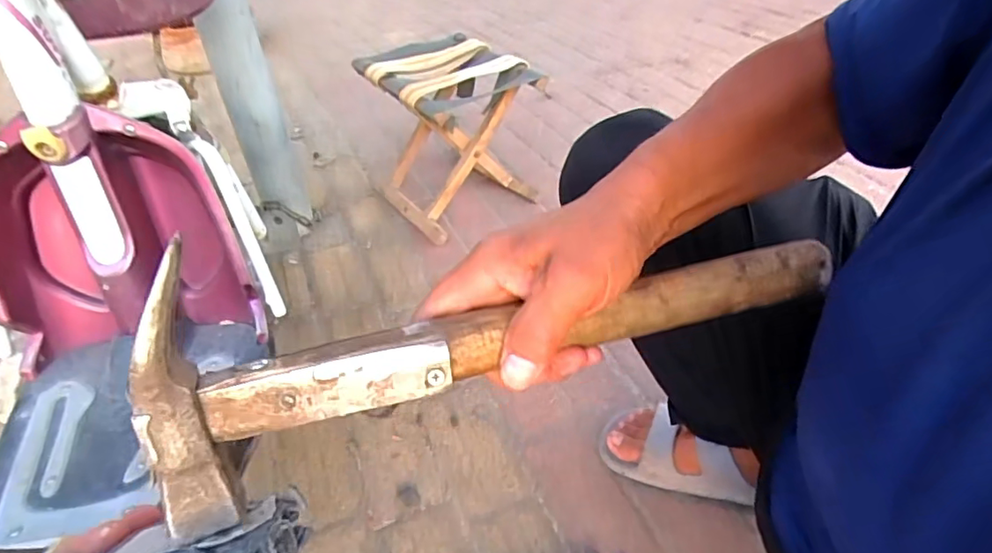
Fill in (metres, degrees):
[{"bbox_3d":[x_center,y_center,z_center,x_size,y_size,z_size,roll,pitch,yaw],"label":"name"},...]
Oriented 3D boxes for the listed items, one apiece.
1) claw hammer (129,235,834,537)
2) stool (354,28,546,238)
[{"bbox_3d":[0.025,0.021,0.303,0.387,0.133,0.046,-12,17,-21],"label":"claw hammer"},{"bbox_3d":[-0.084,-0.281,1.109,0.256,0.294,0.259,-26,45,-25],"label":"stool"}]

